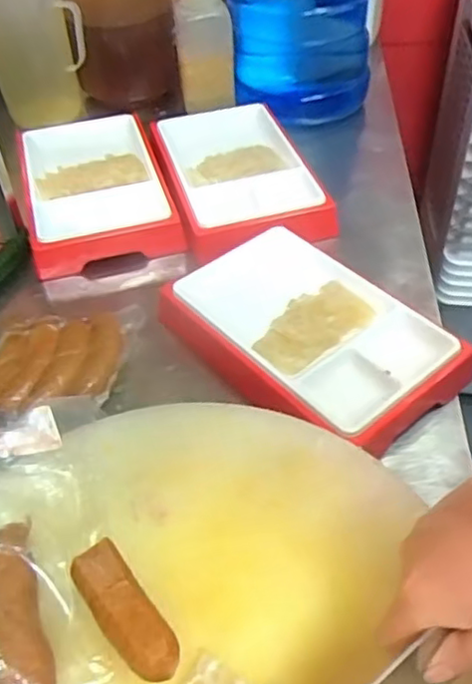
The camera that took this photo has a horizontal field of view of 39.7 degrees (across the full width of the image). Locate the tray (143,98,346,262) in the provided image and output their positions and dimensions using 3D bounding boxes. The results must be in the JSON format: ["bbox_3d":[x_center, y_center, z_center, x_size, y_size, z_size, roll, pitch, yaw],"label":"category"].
[{"bbox_3d":[0.001,-0.224,0.878,0.187,0.053,0.271,-16,51,-9],"label":"tray"}]

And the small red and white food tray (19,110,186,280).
[{"bbox_3d":[-0.189,-0.206,0.861,0.185,0.066,0.246,-16,48,-11],"label":"small red and white food tray"}]

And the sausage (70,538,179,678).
[{"bbox_3d":[-0.071,0.180,0.431,0.034,0.038,0.093,-32,52,-23],"label":"sausage"}]

